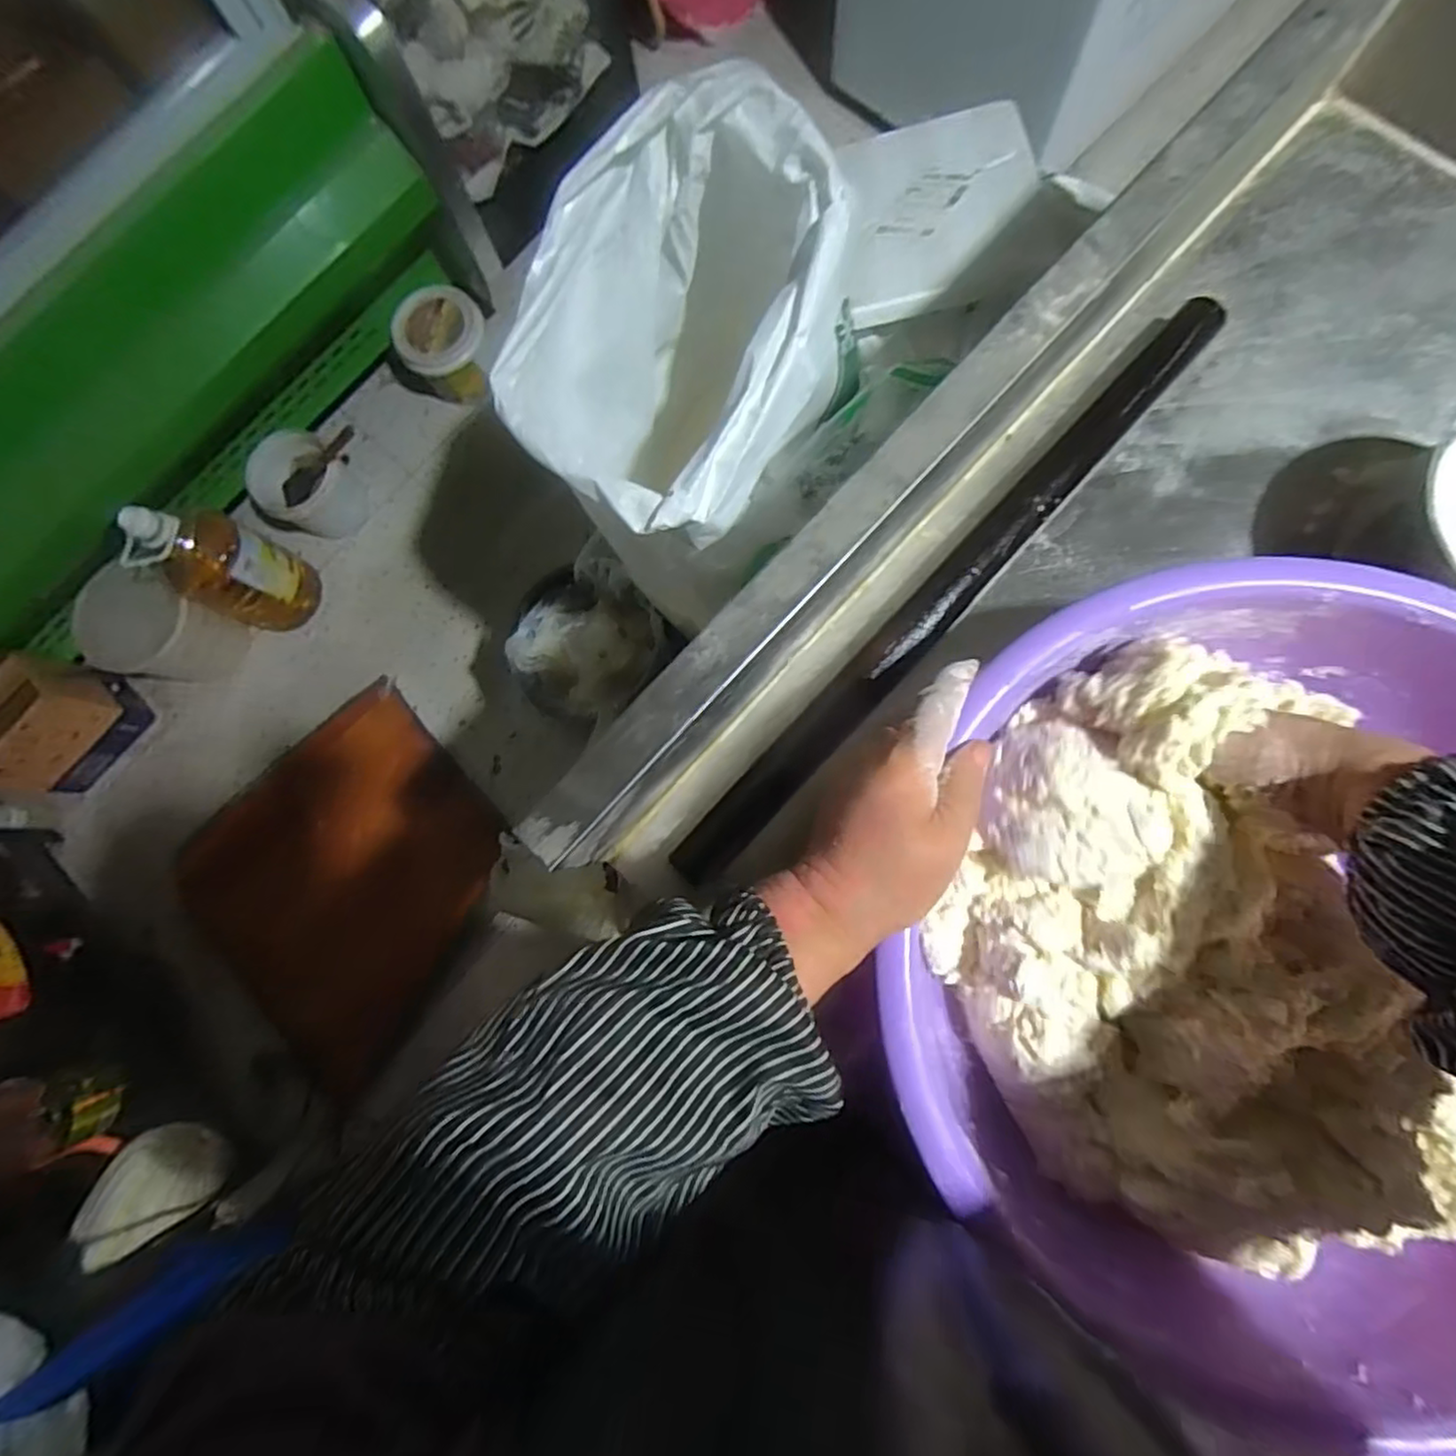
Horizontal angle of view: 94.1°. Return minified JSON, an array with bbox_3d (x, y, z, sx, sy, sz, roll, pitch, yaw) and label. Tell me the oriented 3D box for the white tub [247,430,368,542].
[{"bbox_3d":[-0.805,-0.460,1.328,0.175,0.145,0.168,37,86,9],"label":"white tub"}]

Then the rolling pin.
[{"bbox_3d":[0.147,-0.090,0.441,0.031,0.025,0.501,43,87,9],"label":"rolling pin"}]

